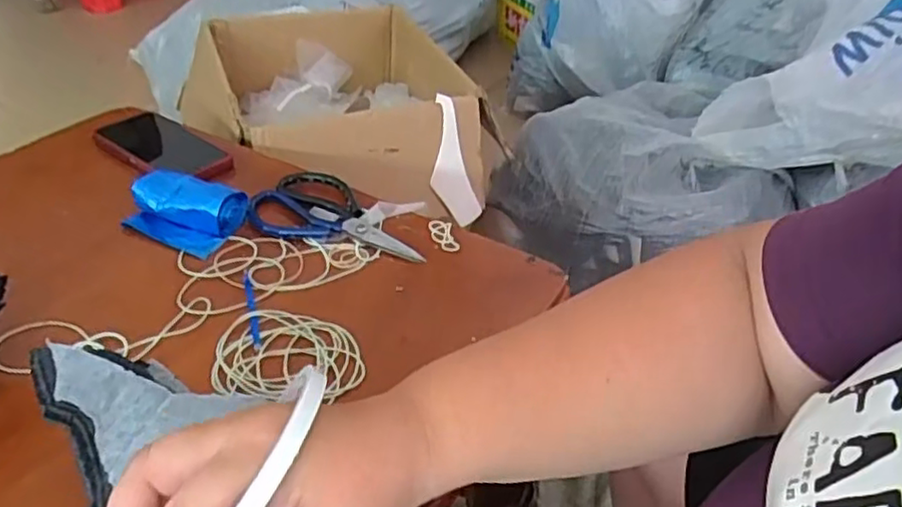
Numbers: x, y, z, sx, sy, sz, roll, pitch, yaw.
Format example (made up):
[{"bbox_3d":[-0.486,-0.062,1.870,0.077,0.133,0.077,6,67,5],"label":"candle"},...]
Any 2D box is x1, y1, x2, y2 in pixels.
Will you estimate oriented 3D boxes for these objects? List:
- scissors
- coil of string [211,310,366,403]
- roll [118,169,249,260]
[{"bbox_3d":[-0.108,-0.043,0.670,0.182,0.013,0.104,9,38,10],"label":"scissors"},{"bbox_3d":[-0.124,0.079,0.518,0.114,0.006,0.084,5,38,5],"label":"coil of string"},{"bbox_3d":[-0.260,-0.045,0.646,0.114,0.037,0.073,16,40,18],"label":"roll"}]

